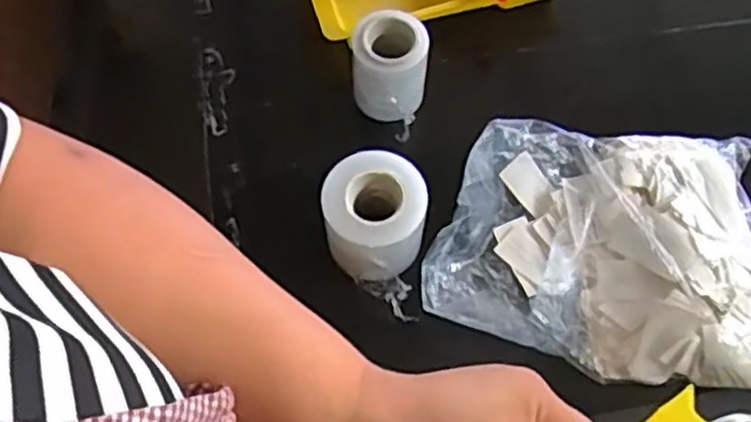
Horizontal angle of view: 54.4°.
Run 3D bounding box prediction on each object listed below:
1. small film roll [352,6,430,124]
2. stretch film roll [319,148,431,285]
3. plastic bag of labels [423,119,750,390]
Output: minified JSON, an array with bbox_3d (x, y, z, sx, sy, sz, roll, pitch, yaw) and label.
[{"bbox_3d":[0.010,-0.098,0.503,0.049,0.057,0.051,0,63,-1],"label":"small film roll"},{"bbox_3d":[-0.001,0.003,0.458,0.061,0.055,0.061,0,63,-1],"label":"stretch film roll"},{"bbox_3d":[0.144,0.025,0.462,0.215,0.044,0.162,0,63,-1],"label":"plastic bag of labels"}]

